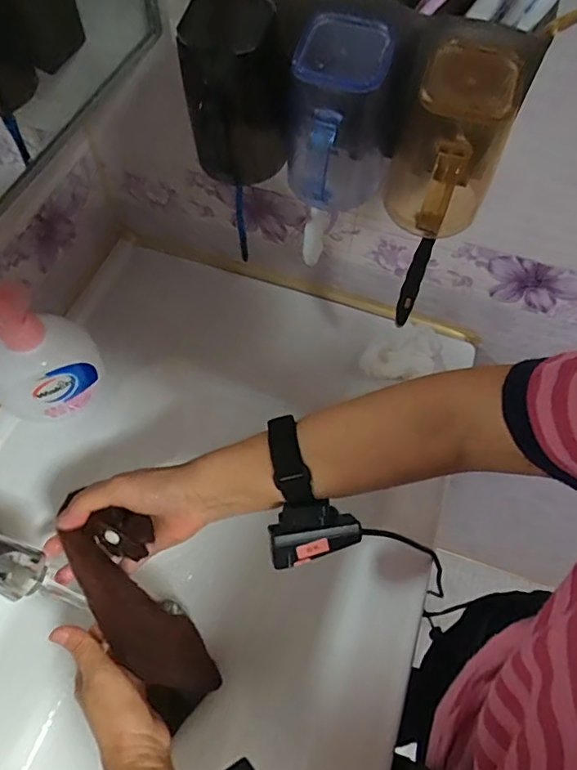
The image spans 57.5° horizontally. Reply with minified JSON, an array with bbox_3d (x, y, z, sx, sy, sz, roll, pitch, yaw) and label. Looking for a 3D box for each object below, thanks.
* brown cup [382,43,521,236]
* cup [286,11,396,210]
[{"bbox_3d":[0.105,-0.153,0.353,0.061,0.113,0.078,15,68,3],"label":"brown cup"},{"bbox_3d":[0.035,-0.175,0.367,0.076,0.125,0.061,16,68,3],"label":"cup"}]

